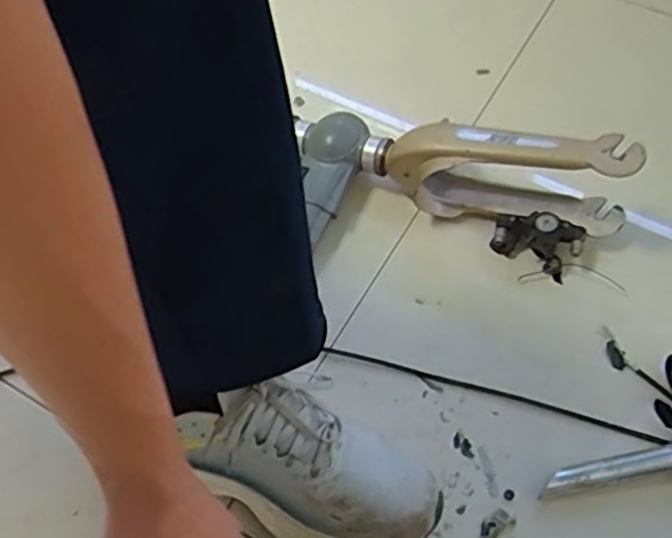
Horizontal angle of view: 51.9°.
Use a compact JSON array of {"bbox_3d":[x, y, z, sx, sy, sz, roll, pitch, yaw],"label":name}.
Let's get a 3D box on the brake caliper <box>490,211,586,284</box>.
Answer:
[{"bbox_3d":[0.198,-0.029,0.683,0.086,0.043,0.046,21,63,14],"label":"brake caliper"}]

